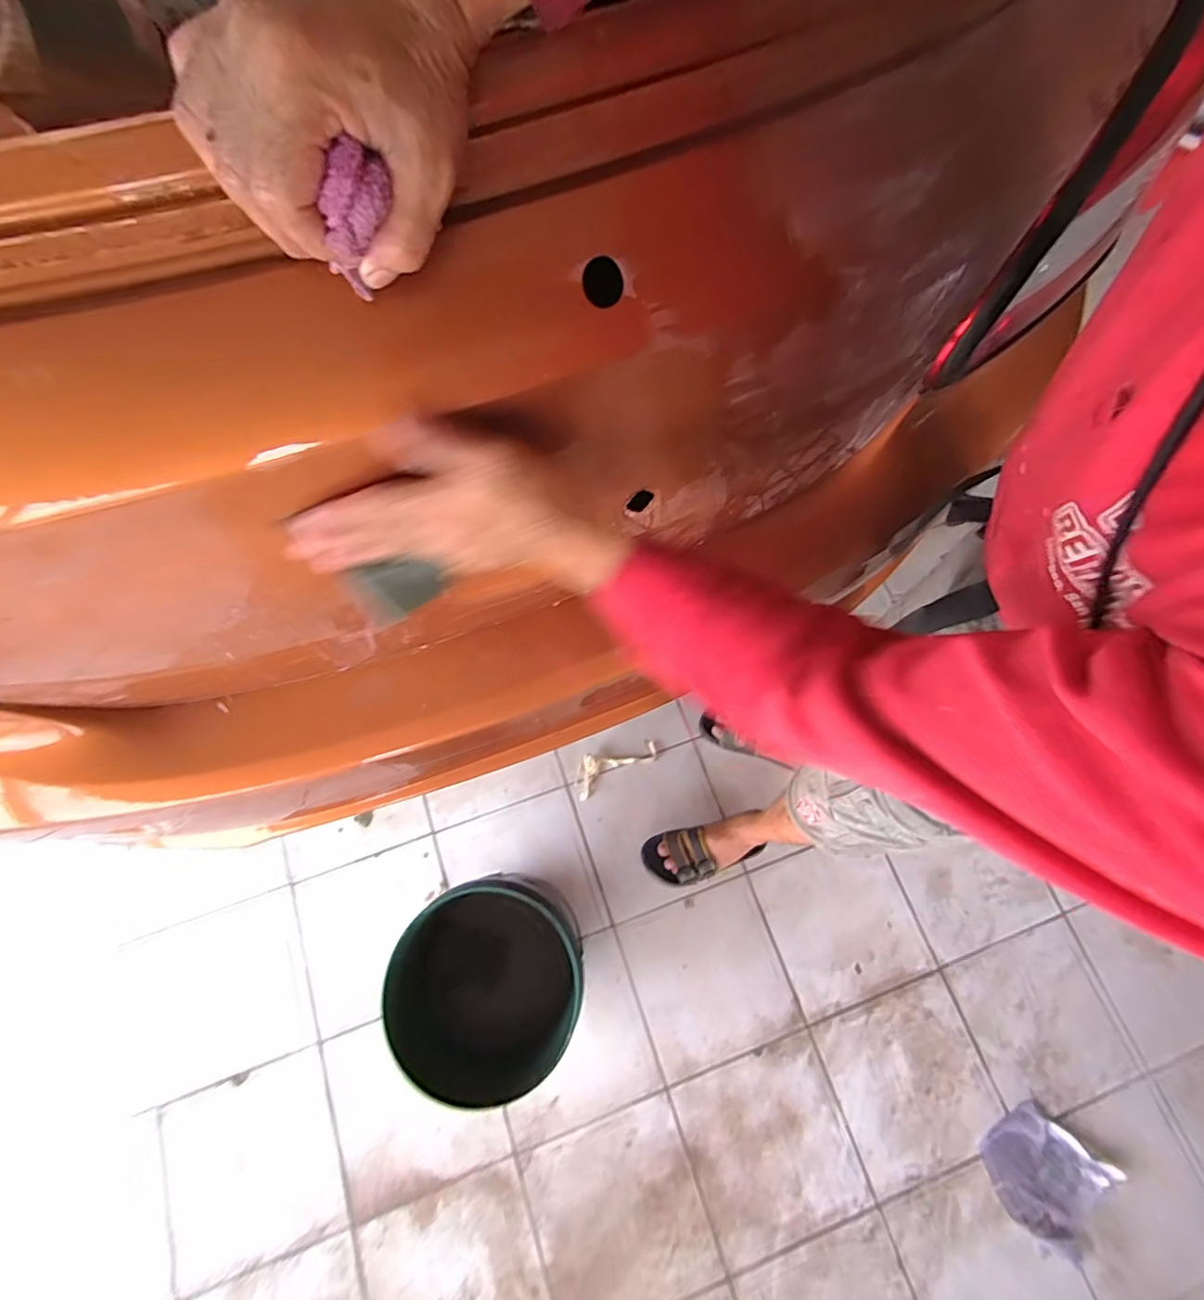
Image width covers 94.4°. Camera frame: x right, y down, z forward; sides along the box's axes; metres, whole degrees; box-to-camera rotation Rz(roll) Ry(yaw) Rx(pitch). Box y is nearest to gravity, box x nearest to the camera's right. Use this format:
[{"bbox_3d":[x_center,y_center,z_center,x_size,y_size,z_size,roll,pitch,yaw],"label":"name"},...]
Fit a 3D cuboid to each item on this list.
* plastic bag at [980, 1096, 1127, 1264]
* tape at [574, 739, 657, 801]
[{"bbox_3d":[0.816,0.970,1.028,0.199,0.042,0.192,42,76,11],"label":"plastic bag"},{"bbox_3d":[0.025,0.245,1.225,0.195,0.029,0.081,-27,75,-10],"label":"tape"}]

